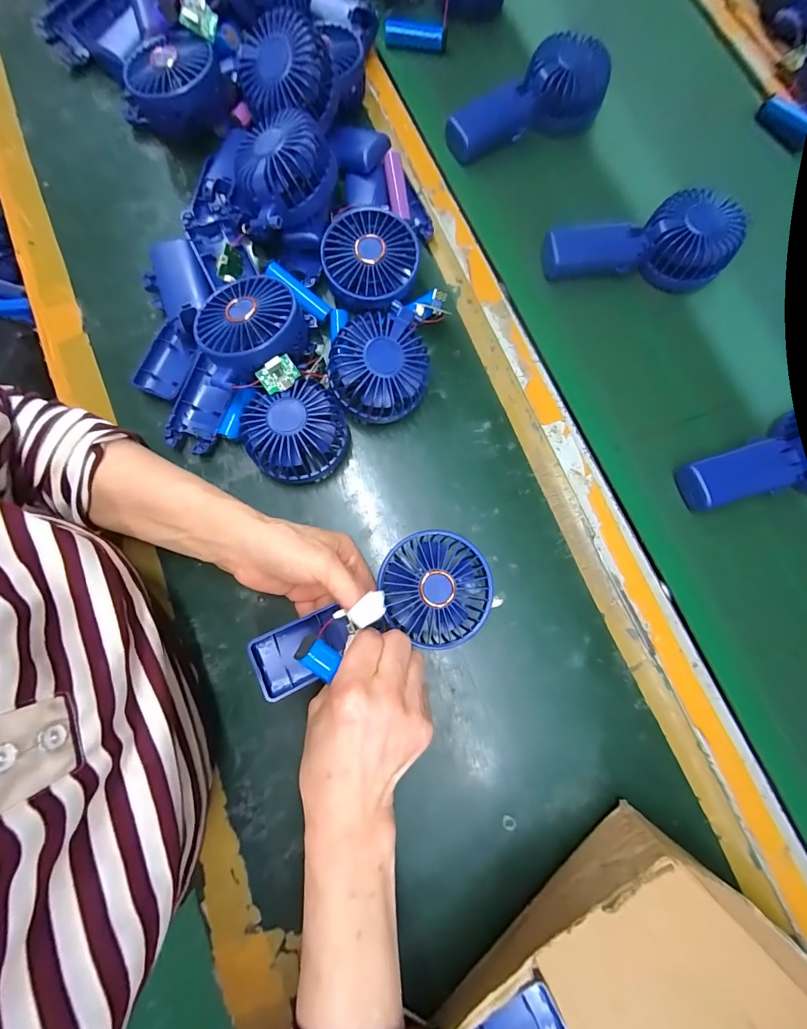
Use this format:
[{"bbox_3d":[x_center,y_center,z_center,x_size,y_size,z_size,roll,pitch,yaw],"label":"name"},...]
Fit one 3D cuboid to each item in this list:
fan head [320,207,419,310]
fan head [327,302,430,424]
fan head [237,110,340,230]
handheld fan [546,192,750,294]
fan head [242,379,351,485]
[{"bbox_3d":[-0.029,-0.224,0.350,0.081,0.034,0.080,0,80,0],"label":"fan head"},{"bbox_3d":[-0.022,-0.128,0.342,0.087,0.053,0.086,0,80,0],"label":"fan head"},{"bbox_3d":[-0.101,-0.297,0.336,0.083,0.035,0.080,-26,81,-5],"label":"fan head"},{"bbox_3d":[0.226,-0.261,0.386,0.172,0.058,0.078,-5,80,-1],"label":"handheld fan"},{"bbox_3d":[-0.090,-0.067,0.335,0.082,0.046,0.075,-18,80,-4],"label":"fan head"}]

